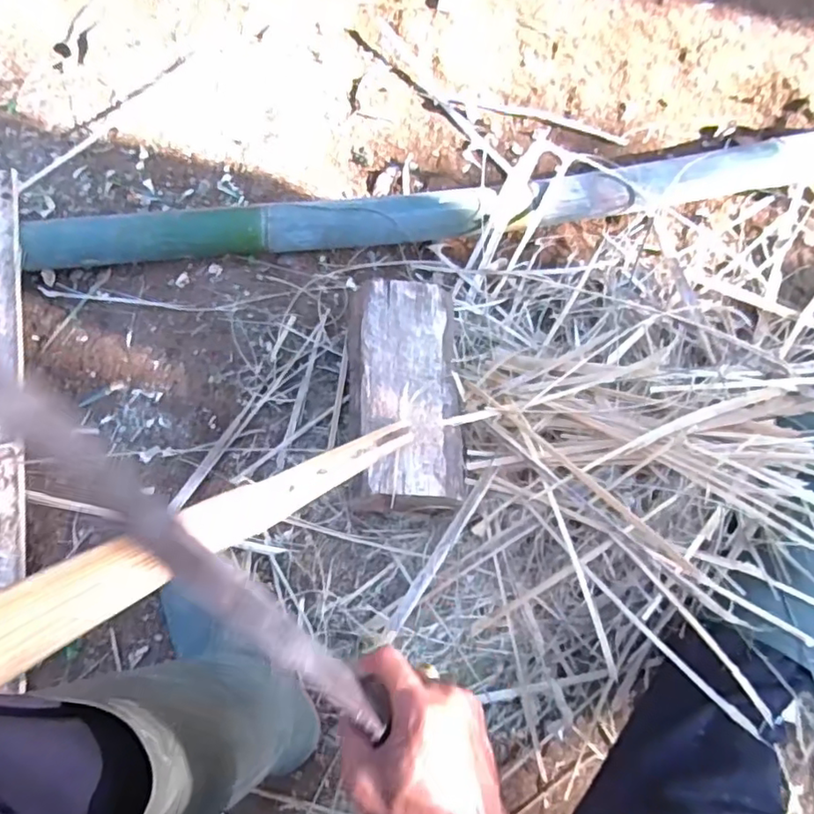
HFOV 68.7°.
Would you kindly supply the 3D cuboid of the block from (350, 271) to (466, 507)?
[{"bbox_3d":[-0.003,-0.019,0.698,0.131,0.061,0.272,-5,72,0],"label":"block"}]

